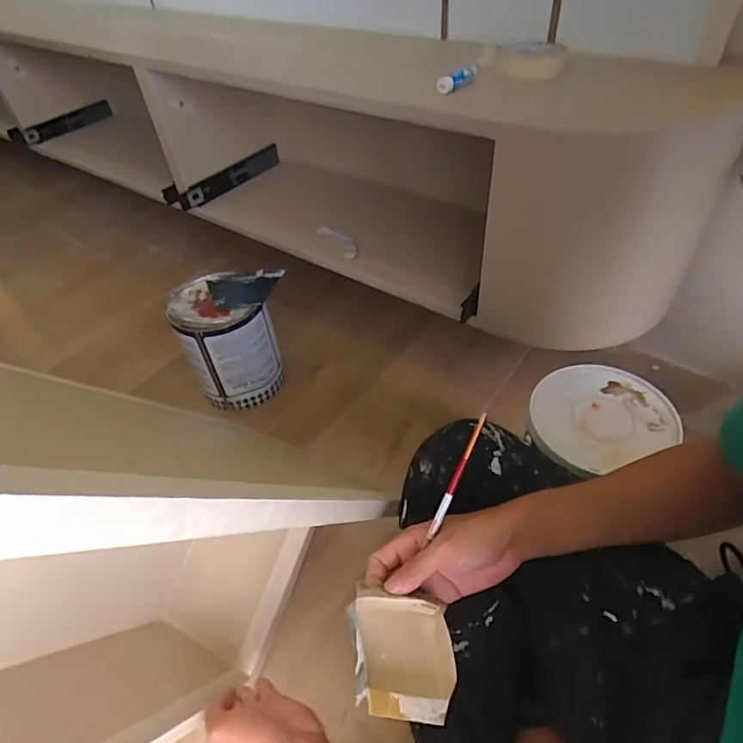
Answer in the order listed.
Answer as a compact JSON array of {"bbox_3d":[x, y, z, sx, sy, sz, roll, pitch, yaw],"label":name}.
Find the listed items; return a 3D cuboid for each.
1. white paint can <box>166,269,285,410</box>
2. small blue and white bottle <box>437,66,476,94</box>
[{"bbox_3d":[-0.251,-0.045,0.907,0.158,0.216,0.159,-3,46,3],"label":"white paint can"},{"bbox_3d":[0.109,-0.378,0.639,0.070,0.019,0.013,-37,55,-26],"label":"small blue and white bottle"}]

